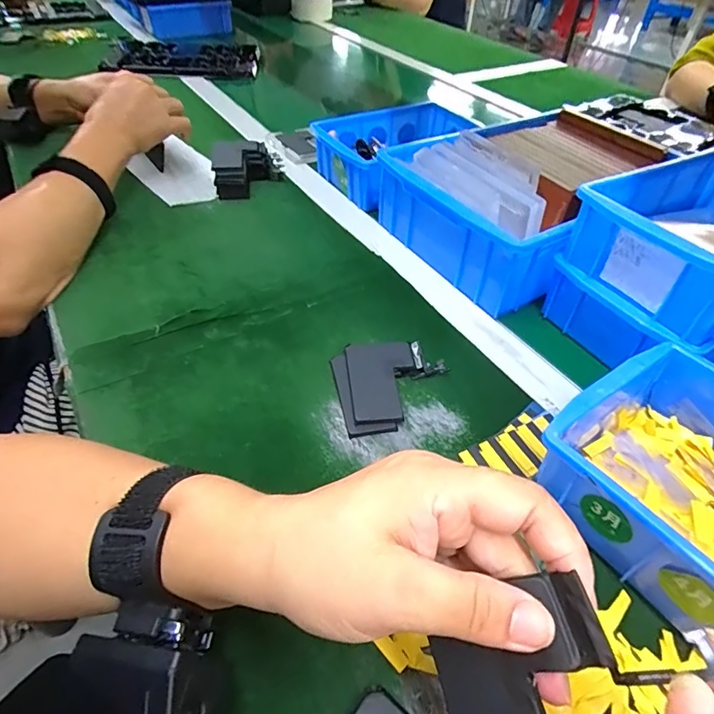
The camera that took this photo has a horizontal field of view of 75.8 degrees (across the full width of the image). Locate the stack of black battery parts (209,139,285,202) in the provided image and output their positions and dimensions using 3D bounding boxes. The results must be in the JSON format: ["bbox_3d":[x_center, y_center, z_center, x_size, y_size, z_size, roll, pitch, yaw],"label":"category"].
[{"bbox_3d":[-0.134,-0.233,0.566,0.087,0.043,0.090,-6,46,-9],"label":"stack of black battery parts"}]

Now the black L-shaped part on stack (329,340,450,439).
[{"bbox_3d":[0.028,0.018,0.349,0.085,0.015,0.074,-9,47,-12],"label":"black L-shaped part on stack"}]

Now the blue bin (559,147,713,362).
[{"bbox_3d":[0.285,-0.099,0.360,0.212,0.061,0.125,-22,51,-21],"label":"blue bin"}]

